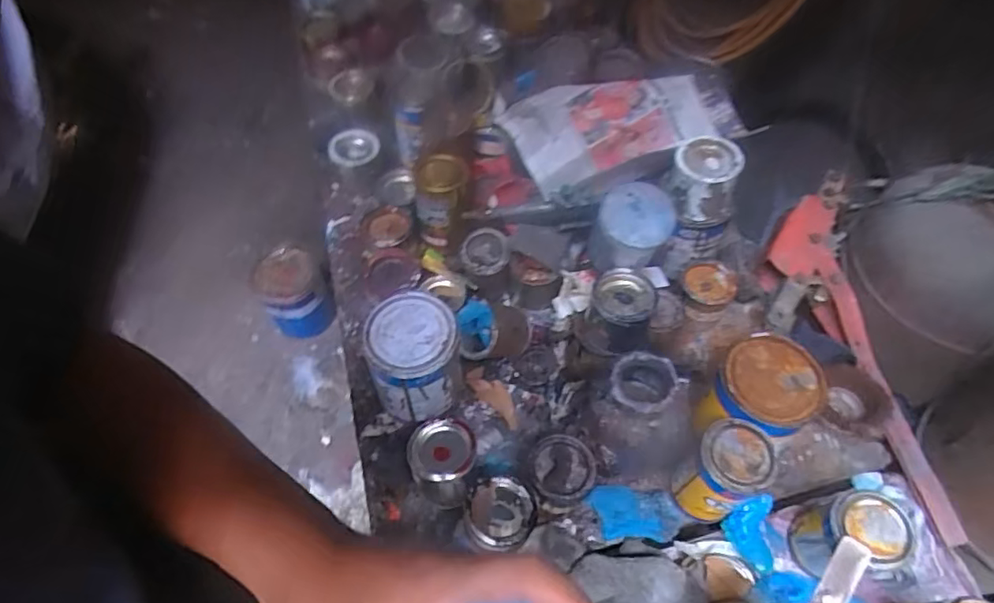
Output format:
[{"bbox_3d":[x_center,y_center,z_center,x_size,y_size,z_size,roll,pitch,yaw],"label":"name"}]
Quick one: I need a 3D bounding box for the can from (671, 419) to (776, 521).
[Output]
[{"bbox_3d":[0.233,0.183,0.619,0.066,0.142,0.072,1,55,-1],"label":"can"}]

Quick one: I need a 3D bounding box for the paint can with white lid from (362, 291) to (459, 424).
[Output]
[{"bbox_3d":[-0.095,0.070,0.690,0.098,0.140,0.101,1,55,-1],"label":"paint can with white lid"}]

